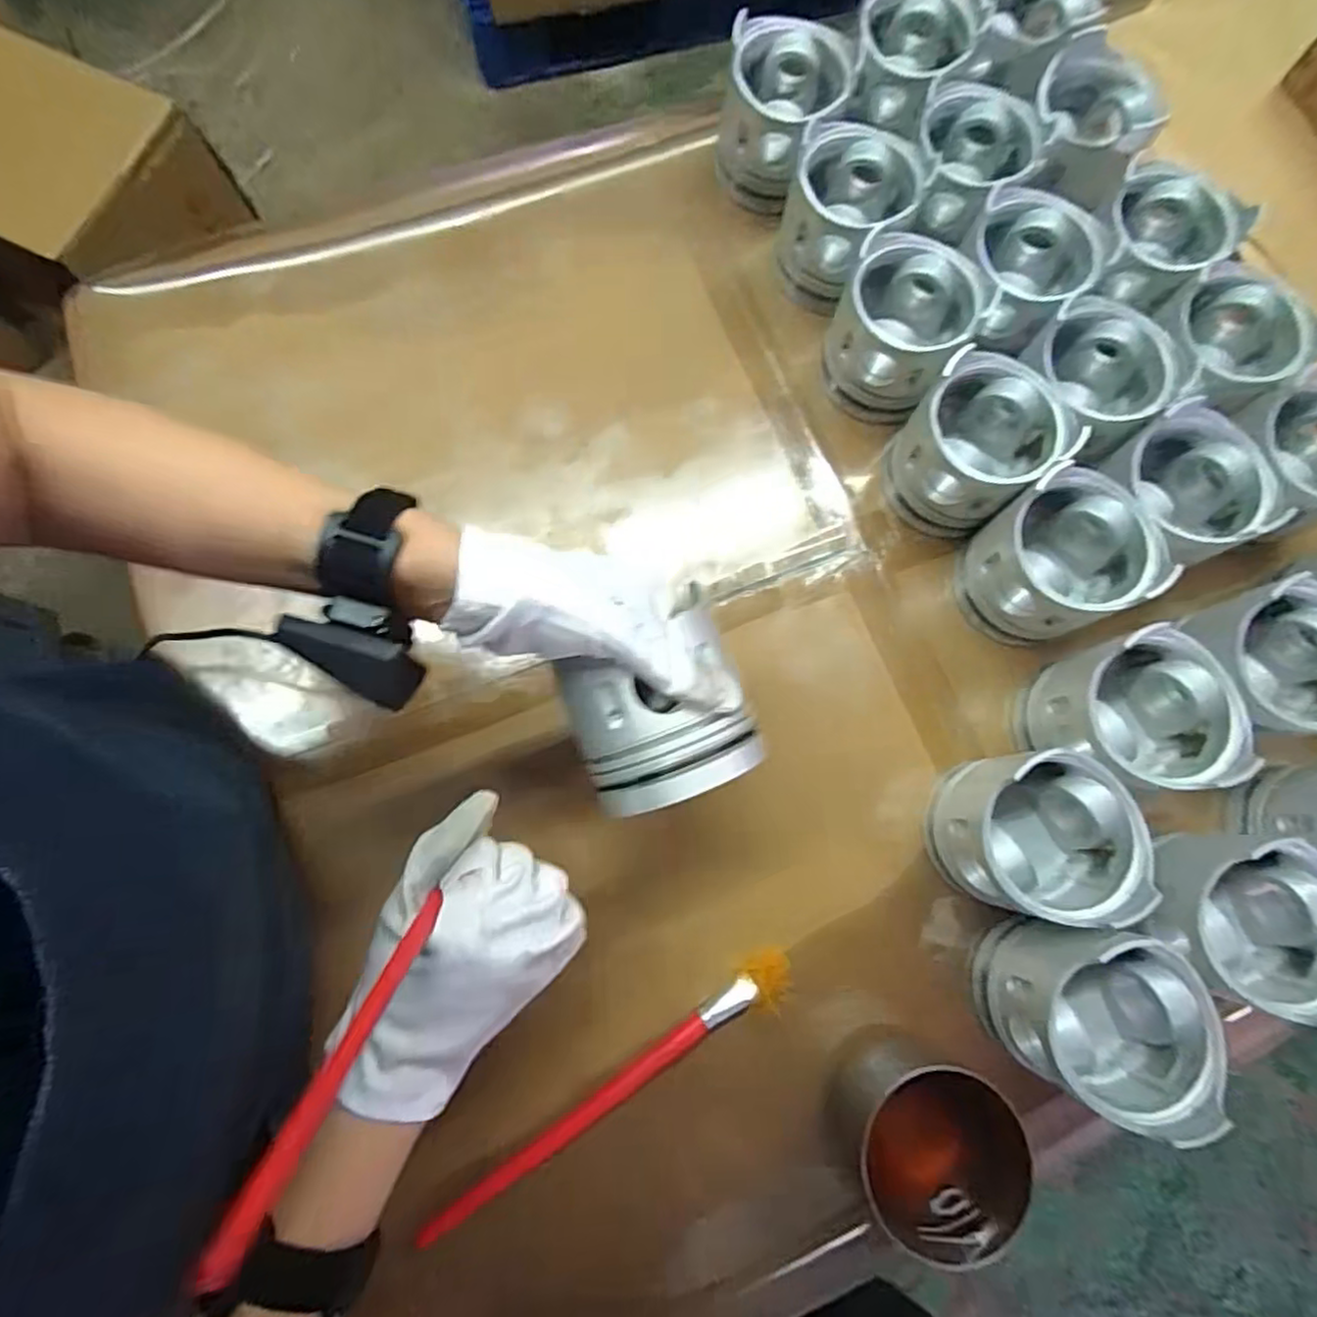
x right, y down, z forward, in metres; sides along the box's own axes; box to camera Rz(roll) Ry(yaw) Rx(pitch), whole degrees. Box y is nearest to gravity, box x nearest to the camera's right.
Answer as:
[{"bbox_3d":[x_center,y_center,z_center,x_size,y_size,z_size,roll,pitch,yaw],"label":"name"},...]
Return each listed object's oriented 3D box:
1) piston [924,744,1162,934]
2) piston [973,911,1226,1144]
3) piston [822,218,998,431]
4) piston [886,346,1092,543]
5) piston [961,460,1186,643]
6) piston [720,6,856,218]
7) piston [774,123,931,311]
[{"bbox_3d":[0.246,0.118,0.451,0.103,0.087,0.105,-8,77,-2],"label":"piston"},{"bbox_3d":[0.271,0.221,0.420,0.102,0.102,0.099,0,76,0],"label":"piston"},{"bbox_3d":[0.195,-0.265,0.548,0.101,0.106,0.104,0,76,0],"label":"piston"},{"bbox_3d":[0.243,-0.161,0.519,0.100,0.100,0.105,0,76,0],"label":"piston"},{"bbox_3d":[0.293,-0.070,0.501,0.097,0.116,0.101,0,76,0],"label":"piston"},{"bbox_3d":[0.107,-0.476,0.595,0.105,0.096,0.111,0,76,0],"label":"piston"},{"bbox_3d":[0.160,-0.371,0.577,0.106,0.097,0.116,6,76,1],"label":"piston"}]

